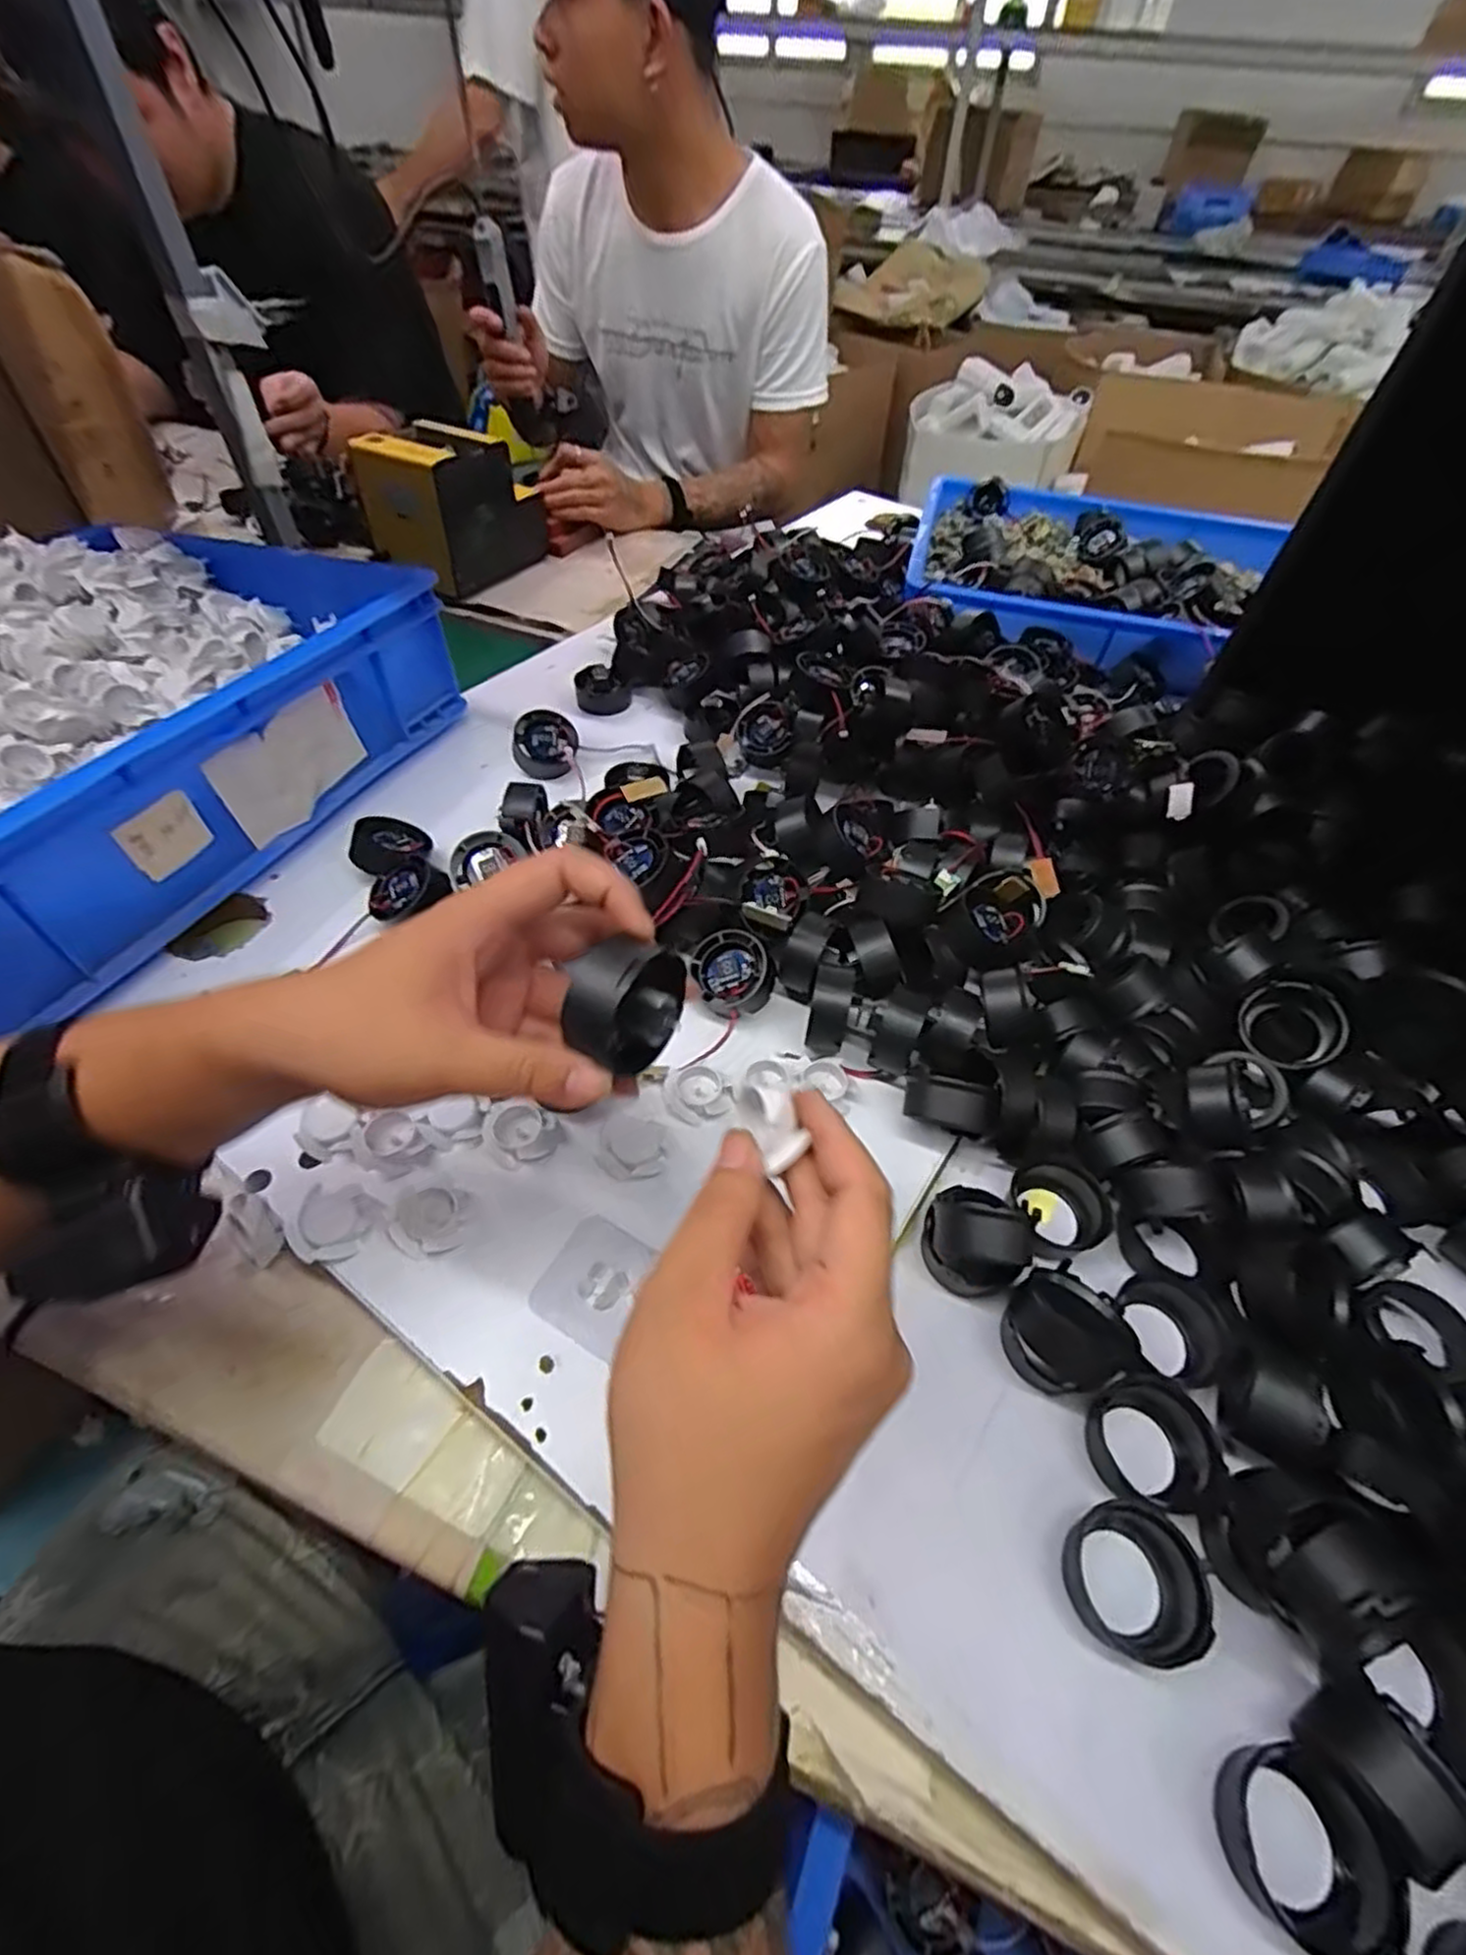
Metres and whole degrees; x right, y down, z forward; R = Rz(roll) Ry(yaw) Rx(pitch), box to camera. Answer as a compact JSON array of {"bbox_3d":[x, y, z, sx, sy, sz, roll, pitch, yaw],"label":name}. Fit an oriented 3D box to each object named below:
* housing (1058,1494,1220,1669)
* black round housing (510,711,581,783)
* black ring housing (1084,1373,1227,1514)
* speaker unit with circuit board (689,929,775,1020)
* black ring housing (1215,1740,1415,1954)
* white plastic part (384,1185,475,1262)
[{"bbox_3d":[0.172,0.256,0.319,0.049,0.029,0.053,0,49,0],"label":"housing"},{"bbox_3d":[-0.163,-0.200,0.652,0.052,0.030,0.056,37,80,-9],"label":"black round housing"},{"bbox_3d":[0.199,0.215,0.351,0.054,0.032,0.047,23,53,19],"label":"black ring housing"},{"bbox_3d":[0.000,-0.002,0.495,0.051,0.027,0.052,-37,66,1],"label":"speaker unit with circuit board"},{"bbox_3d":[0.206,0.315,0.274,0.059,0.026,0.050,23,53,19],"label":"black ring housing"},{"bbox_3d":[-0.160,0.130,0.397,0.040,0.010,0.035,-14,50,-12],"label":"white plastic part"}]

